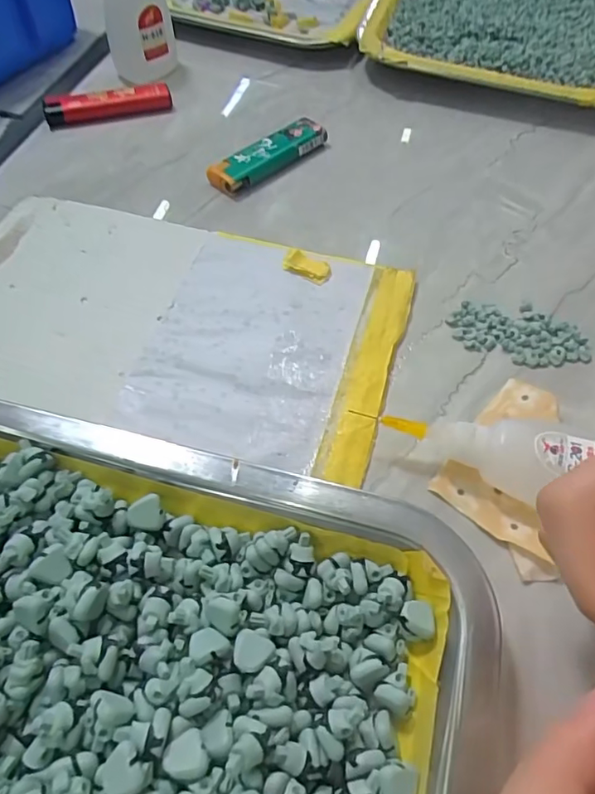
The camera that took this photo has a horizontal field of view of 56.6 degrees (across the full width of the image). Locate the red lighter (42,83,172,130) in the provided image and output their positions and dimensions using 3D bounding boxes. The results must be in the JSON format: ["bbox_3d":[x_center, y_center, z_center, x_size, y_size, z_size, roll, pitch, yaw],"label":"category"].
[{"bbox_3d":[-0.122,-0.189,0.356,0.078,0.014,0.015,-16,57,-13],"label":"red lighter"}]

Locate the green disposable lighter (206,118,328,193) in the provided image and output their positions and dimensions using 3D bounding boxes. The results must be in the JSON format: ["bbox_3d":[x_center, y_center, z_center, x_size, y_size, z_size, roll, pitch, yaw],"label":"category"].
[{"bbox_3d":[-0.016,-0.145,0.331,0.078,0.013,0.022,-36,63,-24],"label":"green disposable lighter"}]

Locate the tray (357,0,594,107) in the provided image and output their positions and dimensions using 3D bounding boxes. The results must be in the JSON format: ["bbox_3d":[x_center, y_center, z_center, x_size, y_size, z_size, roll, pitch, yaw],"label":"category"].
[{"bbox_3d":[0.160,-0.302,0.430,0.193,0.026,0.262,14,56,8],"label":"tray"}]

